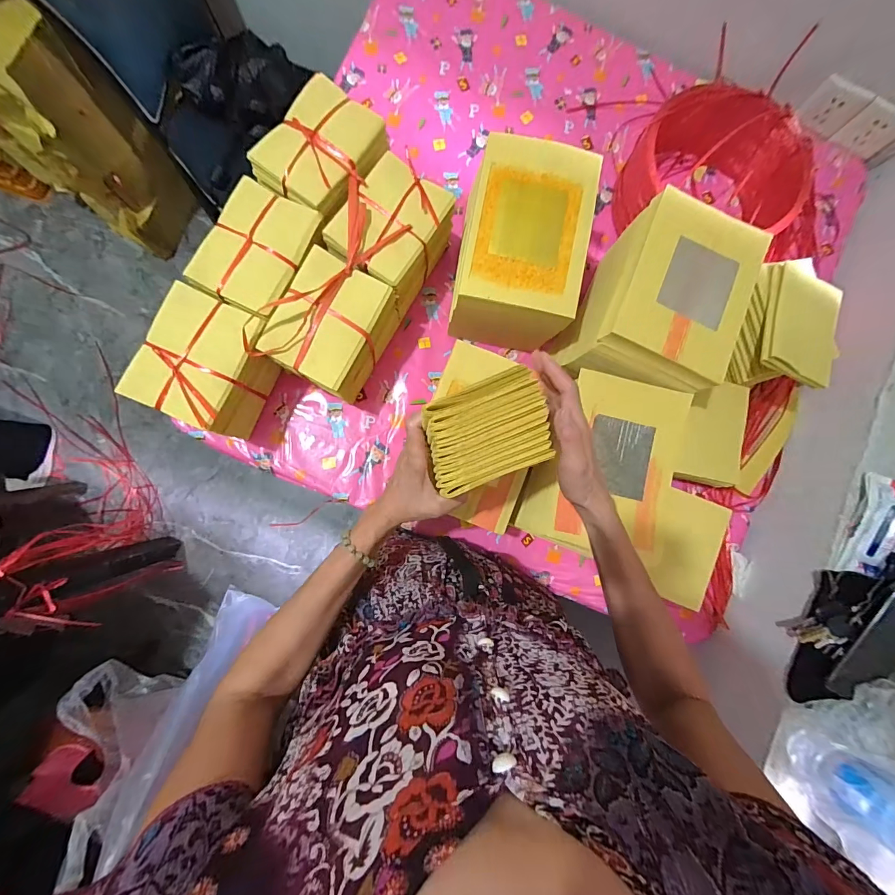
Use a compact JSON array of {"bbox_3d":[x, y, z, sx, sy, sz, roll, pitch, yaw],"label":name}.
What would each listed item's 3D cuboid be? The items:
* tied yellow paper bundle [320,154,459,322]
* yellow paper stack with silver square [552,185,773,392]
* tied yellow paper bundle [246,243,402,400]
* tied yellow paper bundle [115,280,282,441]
[{"bbox_3d":[-0.081,-0.318,0.614,0.130,0.140,0.167,33,84,-1],"label":"tied yellow paper bundle"},{"bbox_3d":[0.311,-0.209,0.571,0.180,0.114,0.246,23,85,-2],"label":"yellow paper stack with silver square"},{"bbox_3d":[-0.173,-0.170,0.590,0.139,0.152,0.167,23,85,-2],"label":"tied yellow paper bundle"},{"bbox_3d":[-0.329,-0.112,0.561,0.126,0.137,0.161,25,85,-2],"label":"tied yellow paper bundle"}]

